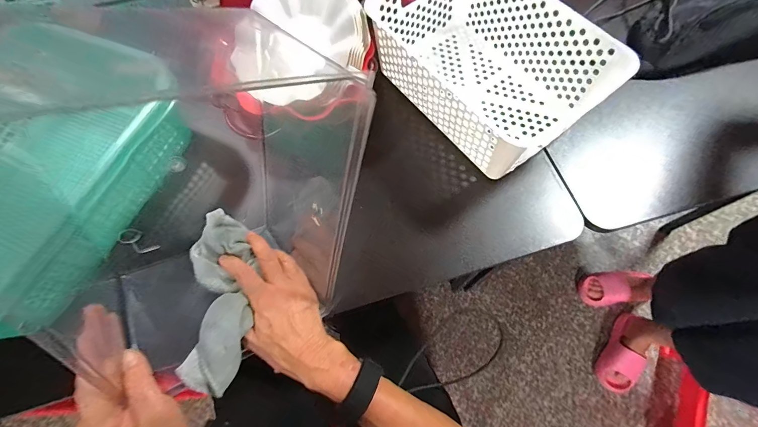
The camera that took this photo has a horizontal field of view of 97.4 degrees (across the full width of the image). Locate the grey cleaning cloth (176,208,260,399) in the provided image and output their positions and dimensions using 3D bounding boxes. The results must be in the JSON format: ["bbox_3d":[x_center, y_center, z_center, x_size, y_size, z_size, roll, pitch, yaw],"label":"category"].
[{"bbox_3d":[-0.169,0.087,0.347,0.060,0.034,0.178,-9,68,-2],"label":"grey cleaning cloth"}]

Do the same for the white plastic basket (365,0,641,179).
[{"bbox_3d":[0.148,-0.220,0.484,0.198,0.118,0.293,-35,70,-12],"label":"white plastic basket"}]

